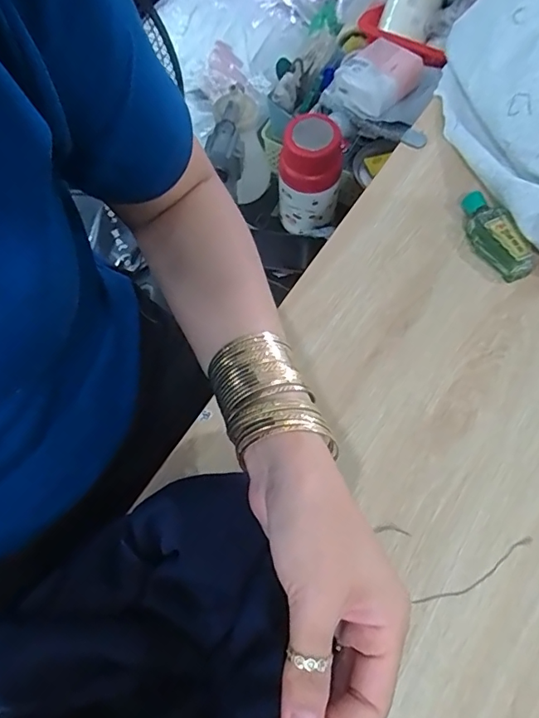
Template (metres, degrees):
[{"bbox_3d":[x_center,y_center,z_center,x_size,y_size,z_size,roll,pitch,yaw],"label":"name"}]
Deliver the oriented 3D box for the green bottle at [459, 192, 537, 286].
[{"bbox_3d":[0.193,-0.110,0.426,0.034,0.023,0.091,-20,67,-7],"label":"green bottle"}]

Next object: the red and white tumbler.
[{"bbox_3d":[0.066,-0.290,0.783,0.096,0.174,0.087,18,68,10],"label":"red and white tumbler"}]

